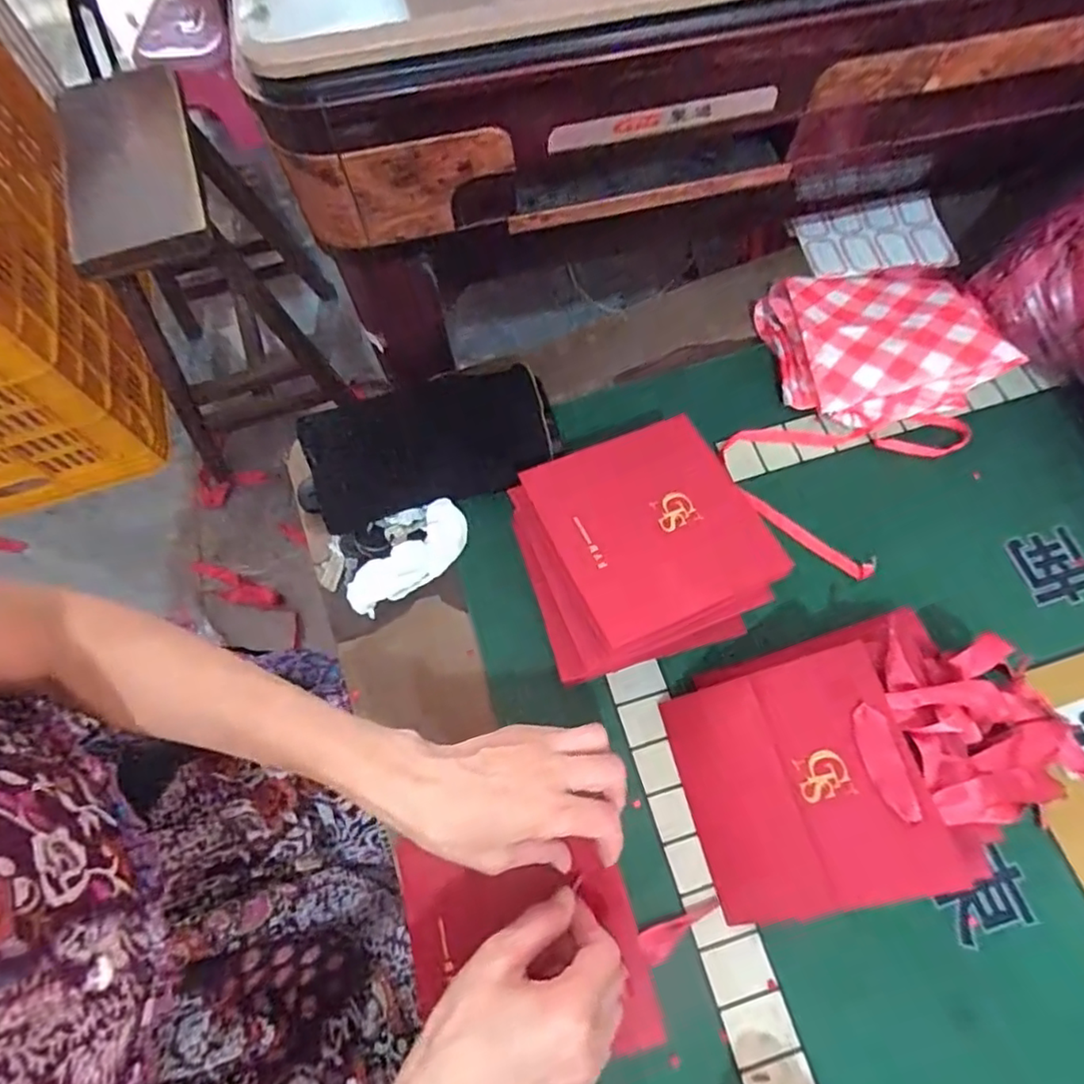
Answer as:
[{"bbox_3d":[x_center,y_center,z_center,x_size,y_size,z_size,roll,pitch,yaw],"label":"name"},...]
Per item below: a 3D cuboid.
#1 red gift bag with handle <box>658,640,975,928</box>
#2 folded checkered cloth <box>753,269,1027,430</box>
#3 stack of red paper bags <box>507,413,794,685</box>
[{"bbox_3d":[0.155,0.149,0.379,0.136,0.007,0.137,-26,65,24],"label":"red gift bag with handle"},{"bbox_3d":[0.275,-0.173,0.518,0.153,0.061,0.150,-9,67,-1],"label":"folded checkered cloth"},{"bbox_3d":[0.072,0.005,0.449,0.166,0.073,0.150,-18,67,-4],"label":"stack of red paper bags"}]

